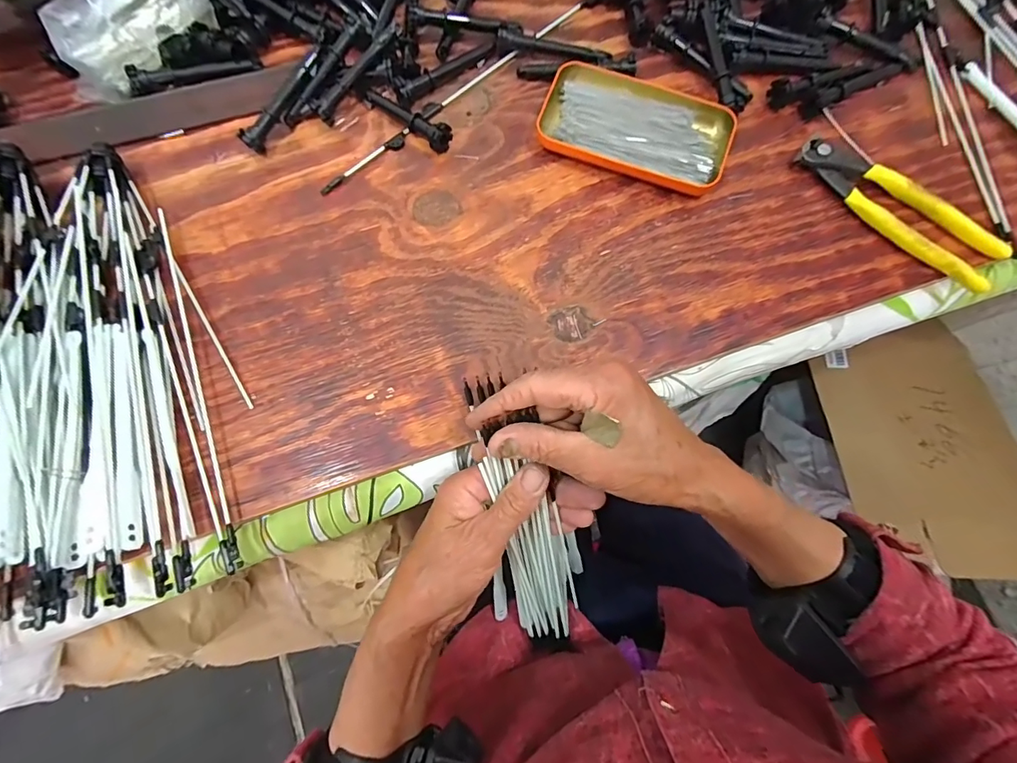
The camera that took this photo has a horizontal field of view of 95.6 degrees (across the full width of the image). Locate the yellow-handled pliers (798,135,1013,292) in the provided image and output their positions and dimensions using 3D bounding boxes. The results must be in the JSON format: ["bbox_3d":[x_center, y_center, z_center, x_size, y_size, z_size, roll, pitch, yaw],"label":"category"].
[{"bbox_3d":[0.293,-0.133,0.346,0.162,0.017,0.046,41,80,9],"label":"yellow-handled pliers"}]

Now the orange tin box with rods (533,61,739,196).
[{"bbox_3d":[0.098,-0.198,0.360,0.142,0.019,0.079,19,77,4],"label":"orange tin box with rods"}]

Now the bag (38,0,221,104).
[{"bbox_3d":[-0.289,-0.277,0.355,0.125,0.038,0.059,-40,80,-9],"label":"bag"}]

